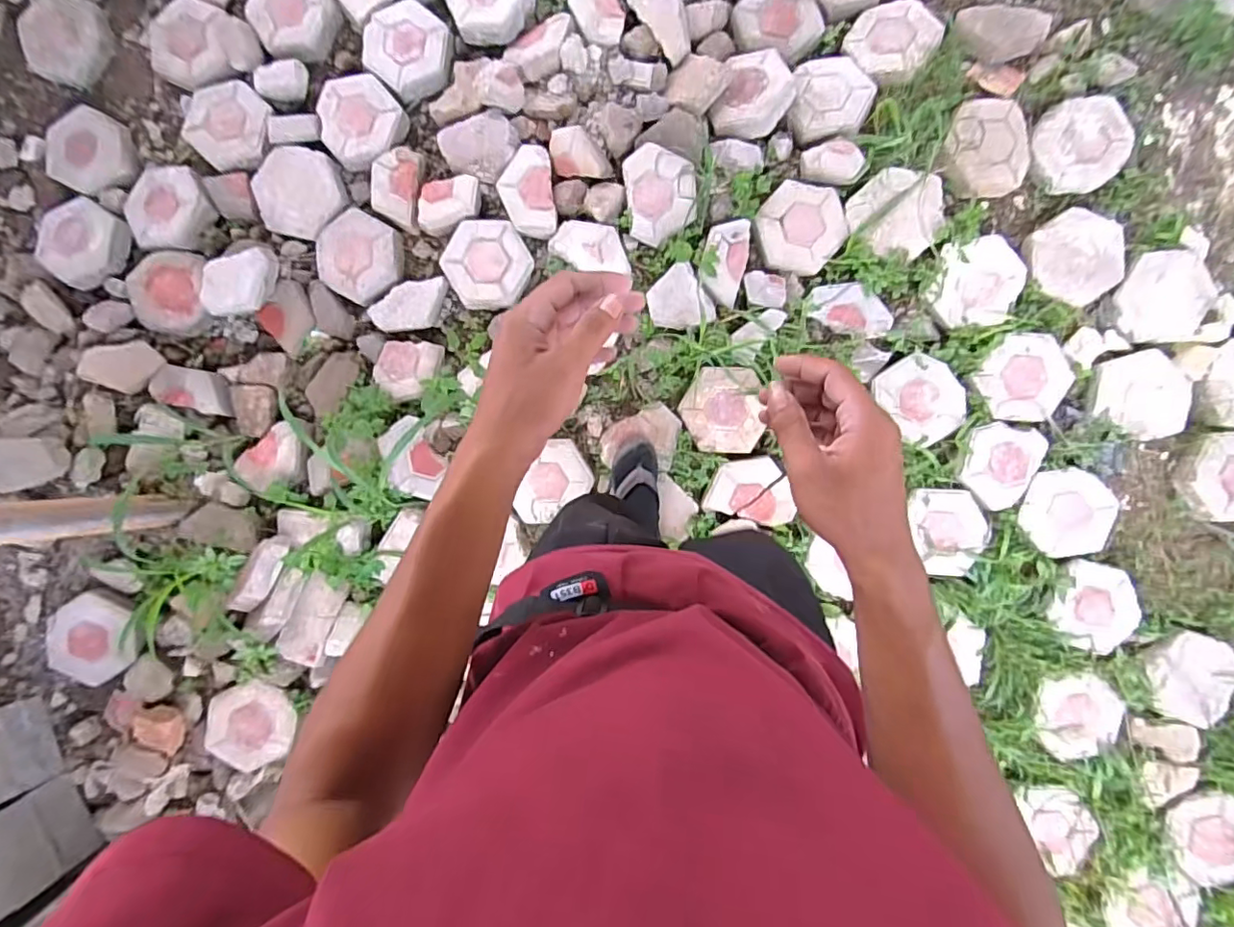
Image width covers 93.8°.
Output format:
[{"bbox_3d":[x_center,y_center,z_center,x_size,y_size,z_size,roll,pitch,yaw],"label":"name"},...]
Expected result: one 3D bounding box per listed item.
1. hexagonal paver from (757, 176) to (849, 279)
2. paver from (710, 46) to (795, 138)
[{"bbox_3d":[0.425,-0.544,1.326,0.186,0.038,0.207,37,91,3],"label":"hexagonal paver"},{"bbox_3d":[0.319,-0.859,1.332,0.175,0.037,0.220,19,90,3],"label":"paver"}]

